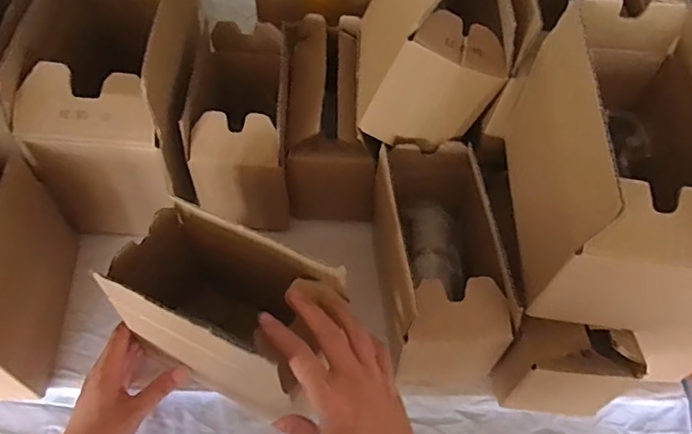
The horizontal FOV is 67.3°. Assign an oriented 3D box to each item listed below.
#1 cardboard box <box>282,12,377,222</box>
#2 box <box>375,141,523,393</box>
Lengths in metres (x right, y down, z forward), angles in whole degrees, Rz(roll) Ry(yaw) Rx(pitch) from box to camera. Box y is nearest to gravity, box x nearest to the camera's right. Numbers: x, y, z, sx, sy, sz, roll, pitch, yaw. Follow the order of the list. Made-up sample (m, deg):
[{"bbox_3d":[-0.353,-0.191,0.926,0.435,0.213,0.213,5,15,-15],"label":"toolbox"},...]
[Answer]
[{"bbox_3d":[-0.024,-0.105,0.617,0.092,0.169,0.190,-1,56,-4],"label":"cardboard box"},{"bbox_3d":[0.086,0.047,0.502,0.099,0.154,0.189,-1,56,-5],"label":"box"}]

